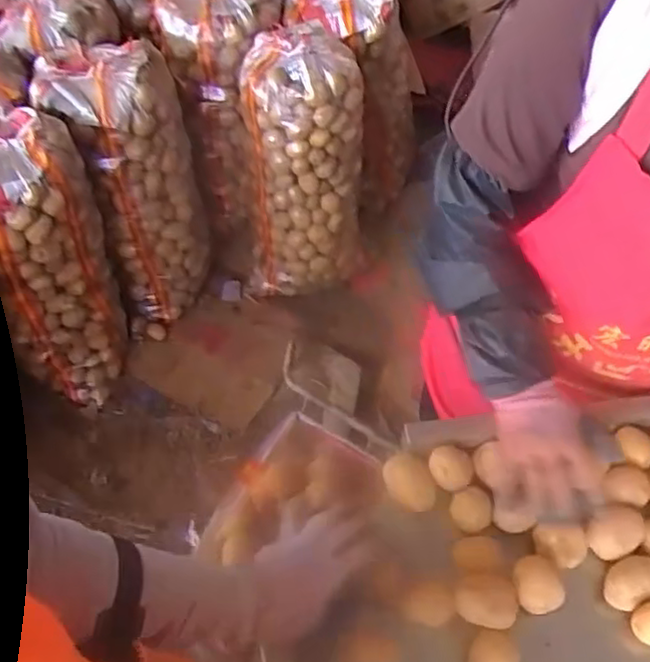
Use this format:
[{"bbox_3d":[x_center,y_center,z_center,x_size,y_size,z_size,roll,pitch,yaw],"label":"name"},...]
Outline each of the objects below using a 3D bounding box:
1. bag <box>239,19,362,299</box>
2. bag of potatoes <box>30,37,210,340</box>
[{"bbox_3d":[-0.051,-0.342,1.530,0.243,0.586,0.244,-1,56,-5],"label":"bag"},{"bbox_3d":[-0.387,-0.283,1.451,0.267,0.598,0.256,-15,59,-14],"label":"bag of potatoes"}]

